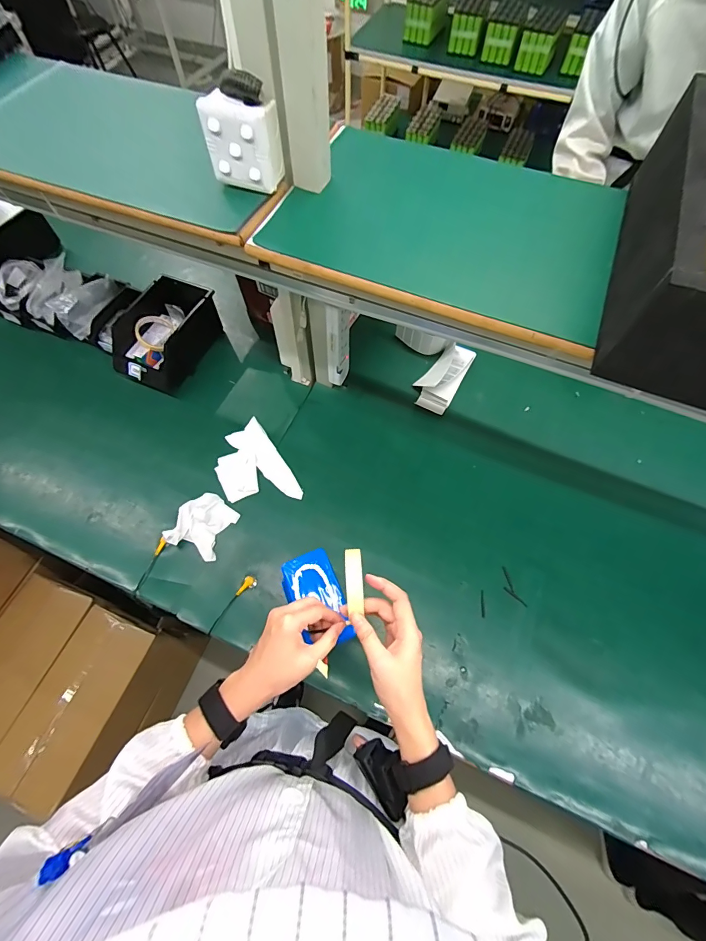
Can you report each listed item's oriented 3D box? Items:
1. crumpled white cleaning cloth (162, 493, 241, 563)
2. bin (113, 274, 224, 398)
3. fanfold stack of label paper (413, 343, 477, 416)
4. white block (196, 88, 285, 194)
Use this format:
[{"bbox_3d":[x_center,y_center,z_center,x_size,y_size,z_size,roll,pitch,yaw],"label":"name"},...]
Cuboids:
[{"bbox_3d":[-0.297,0.105,0.763,0.107,0.017,0.116,23,67,10],"label":"crumpled white cleaning cloth"},{"bbox_3d":[-0.450,-0.330,0.933,0.166,0.107,0.269,22,67,9],"label":"bin"},{"bbox_3d":[0.218,-0.234,0.935,0.098,0.044,0.198,29,68,12],"label":"fanfold stack of label paper"},{"bbox_3d":[-0.139,-0.416,0.488,0.084,0.085,0.042,16,67,8],"label":"white block"}]

